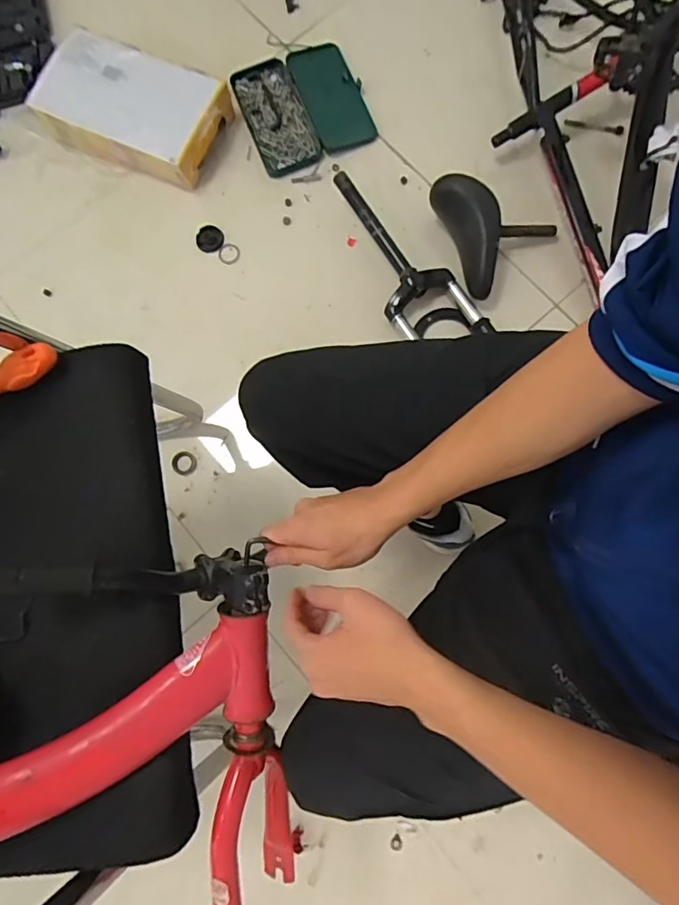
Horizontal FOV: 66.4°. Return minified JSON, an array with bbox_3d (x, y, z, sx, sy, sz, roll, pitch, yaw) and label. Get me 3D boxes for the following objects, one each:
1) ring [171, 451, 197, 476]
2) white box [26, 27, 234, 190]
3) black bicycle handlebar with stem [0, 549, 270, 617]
[{"bbox_3d":[-0.288,0.020,0.963,0.048,0.005,0.044,0,79,1],"label":"ring"},{"bbox_3d":[-0.409,-0.679,1.030,0.340,0.102,0.211,24,82,6],"label":"white box"},{"bbox_3d":[-0.180,0.109,0.446,0.227,0.075,0.051,10,77,-29],"label":"black bicycle handlebar with stem"}]

